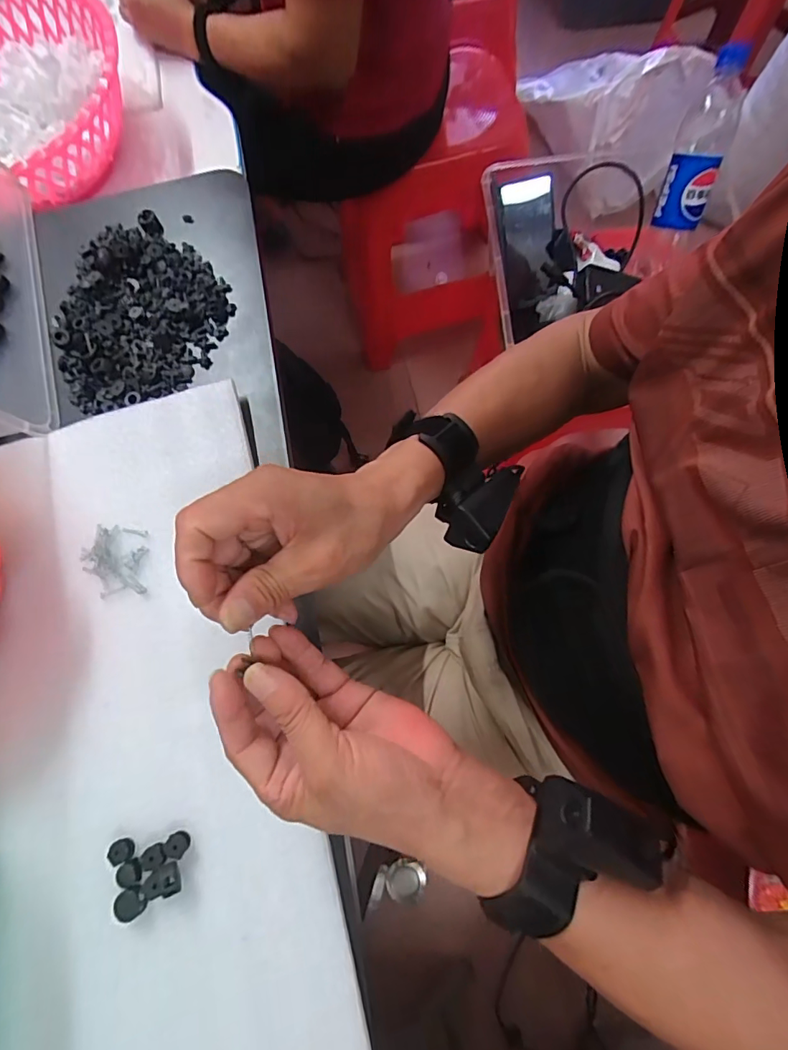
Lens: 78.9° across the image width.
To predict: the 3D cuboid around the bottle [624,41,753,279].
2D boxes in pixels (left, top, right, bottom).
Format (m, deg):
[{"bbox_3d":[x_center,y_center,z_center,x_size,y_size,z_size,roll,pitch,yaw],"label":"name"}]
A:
[{"bbox_3d":[0.374,-0.446,0.606,0.060,0.234,0.075,14,31,5],"label":"bottle"}]

